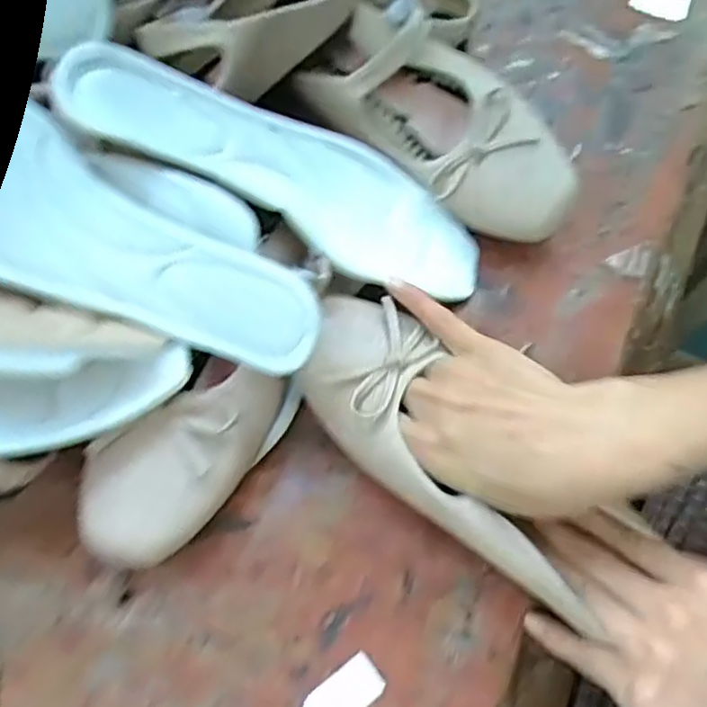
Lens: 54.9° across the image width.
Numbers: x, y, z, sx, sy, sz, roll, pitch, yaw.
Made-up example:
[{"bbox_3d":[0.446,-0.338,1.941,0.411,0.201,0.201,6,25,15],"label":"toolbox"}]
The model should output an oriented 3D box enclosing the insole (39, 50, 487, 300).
[{"bbox_3d":[-0.031,-0.096,0.368,0.239,0.015,0.070,21,65,-26],"label":"insole"}]

